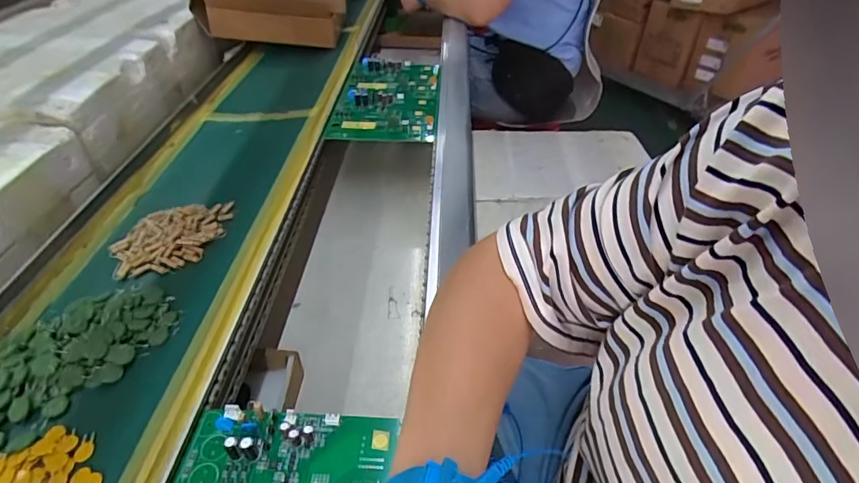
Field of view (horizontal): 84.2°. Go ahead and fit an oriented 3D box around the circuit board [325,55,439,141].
[{"bbox_3d":[-0.062,-0.232,0.750,0.147,0.035,0.252,2,39,2],"label":"circuit board"}]

